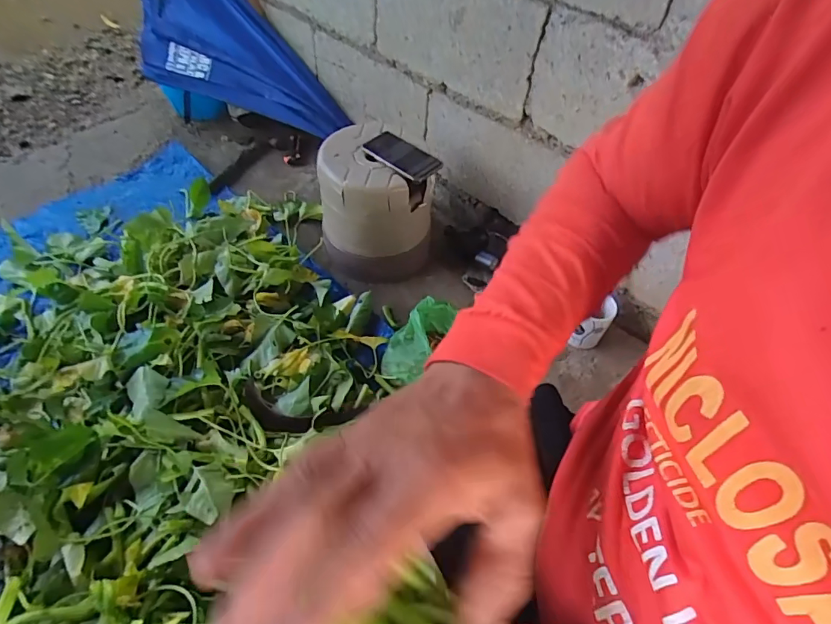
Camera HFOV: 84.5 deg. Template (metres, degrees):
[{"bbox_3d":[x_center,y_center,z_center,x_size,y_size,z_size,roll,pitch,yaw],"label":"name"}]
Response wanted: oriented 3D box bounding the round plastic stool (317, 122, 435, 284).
[{"bbox_3d":[-0.086,-0.222,0.976,0.218,0.249,0.204,-4,52,-7],"label":"round plastic stool"}]

